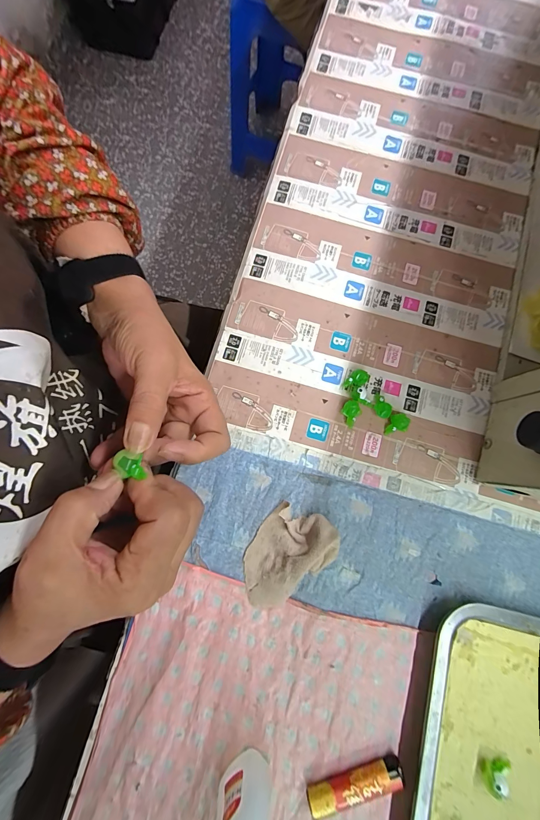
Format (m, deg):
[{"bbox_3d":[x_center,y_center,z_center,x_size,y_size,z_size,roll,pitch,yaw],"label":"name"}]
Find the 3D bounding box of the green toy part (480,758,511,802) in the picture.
[{"bbox_3d":[0.184,0.295,0.255,0.027,0.015,0.014,-39,83,-7],"label":"green toy part"}]

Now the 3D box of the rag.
[{"bbox_3d":[0.014,0.132,0.281,0.063,0.027,0.096,43,82,6],"label":"rag"}]

